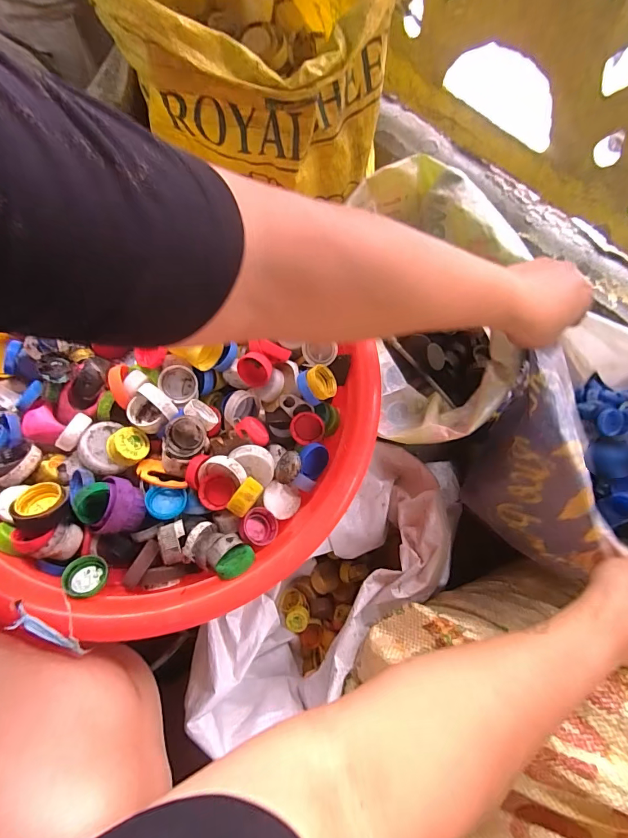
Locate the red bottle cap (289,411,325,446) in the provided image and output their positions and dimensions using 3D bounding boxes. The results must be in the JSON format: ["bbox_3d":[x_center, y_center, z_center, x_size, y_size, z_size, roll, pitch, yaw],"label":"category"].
[{"bbox_3d":[-0.005,0.008,0.358,0.028,0.009,0.030,3,108,10],"label":"red bottle cap"}]

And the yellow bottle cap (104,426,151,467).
[{"bbox_3d":[-0.155,0.023,0.340,0.030,0.017,0.029,24,52,-35],"label":"yellow bottle cap"}]

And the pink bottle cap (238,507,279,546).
[{"bbox_3d":[-0.046,0.089,0.331,0.031,0.014,0.029,10,62,-21],"label":"pink bottle cap"}]

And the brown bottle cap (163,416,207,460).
[{"bbox_3d":[-0.107,0.016,0.337,0.030,0.012,0.035,18,79,5],"label":"brown bottle cap"}]

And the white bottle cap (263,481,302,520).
[{"bbox_3d":[-0.030,0.069,0.350,0.033,0.013,0.029,49,61,-13],"label":"white bottle cap"}]

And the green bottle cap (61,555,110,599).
[{"bbox_3d":[-0.176,0.122,0.313,0.031,0.015,0.031,9,62,-17],"label":"green bottle cap"}]

